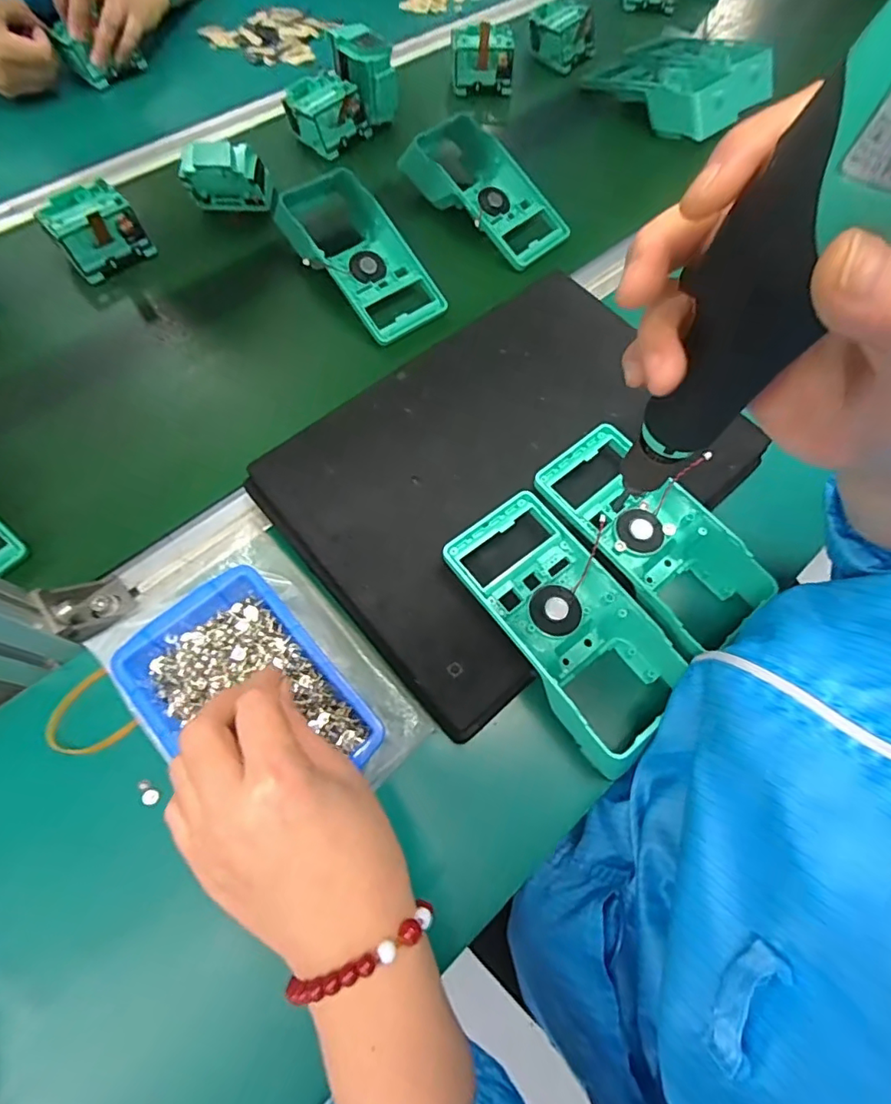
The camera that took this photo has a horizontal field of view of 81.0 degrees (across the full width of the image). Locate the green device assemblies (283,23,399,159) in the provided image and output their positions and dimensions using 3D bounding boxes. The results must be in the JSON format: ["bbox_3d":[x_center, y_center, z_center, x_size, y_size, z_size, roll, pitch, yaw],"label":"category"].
[{"bbox_3d":[-0.115,-0.519,0.583,0.129,0.070,0.077,-39,74,-17],"label":"green device assemblies"}]

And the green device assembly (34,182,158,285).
[{"bbox_3d":[-0.335,-0.311,0.499,0.078,0.038,0.076,-32,72,-15],"label":"green device assembly"}]

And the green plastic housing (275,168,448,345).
[{"bbox_3d":[-0.090,-0.292,0.500,0.083,0.053,0.204,-36,73,-16],"label":"green plastic housing"}]

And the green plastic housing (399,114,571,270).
[{"bbox_3d":[0.034,-0.378,0.543,0.199,0.055,0.095,41,71,13],"label":"green plastic housing"}]

